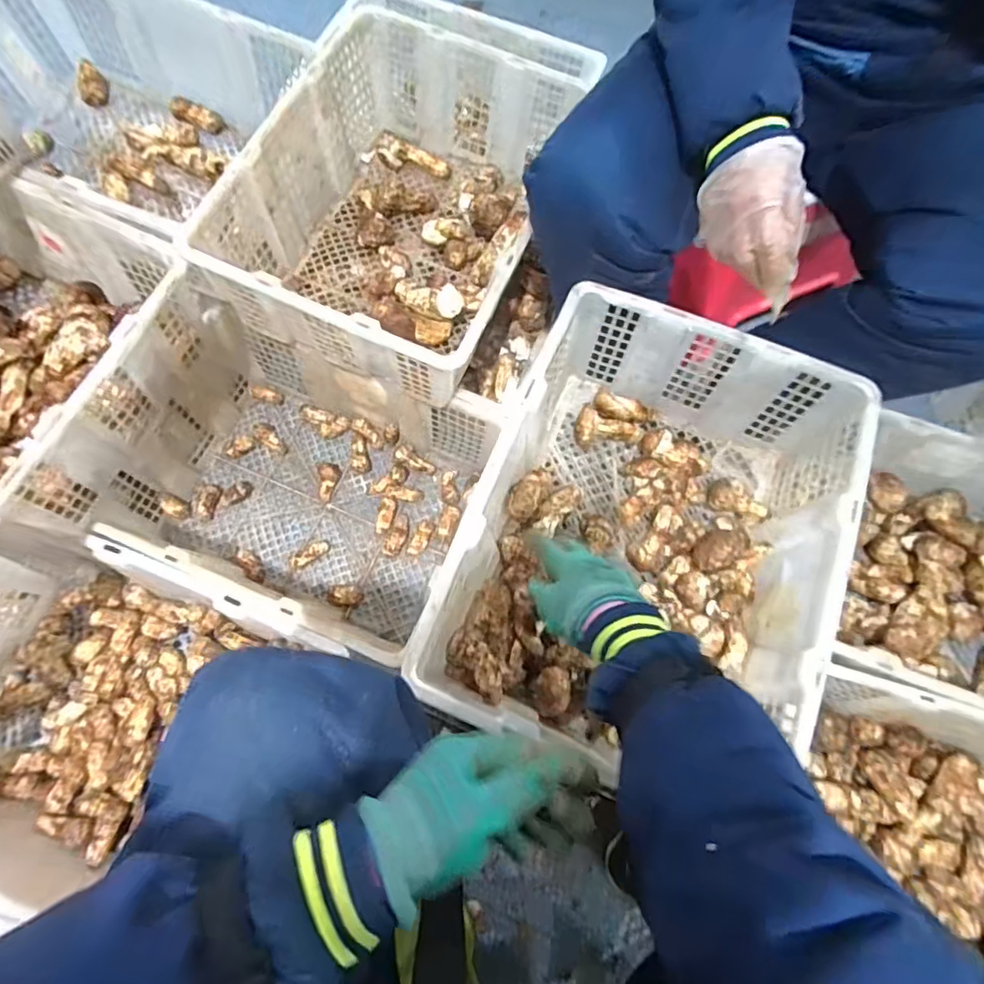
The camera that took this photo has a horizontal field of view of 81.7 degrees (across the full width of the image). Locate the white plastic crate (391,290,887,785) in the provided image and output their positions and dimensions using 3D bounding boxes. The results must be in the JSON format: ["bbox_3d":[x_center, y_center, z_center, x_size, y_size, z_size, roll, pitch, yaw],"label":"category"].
[{"bbox_3d":[0.162,0.048,0.628,0.349,0.173,0.453,20,71,4],"label":"white plastic crate"}]

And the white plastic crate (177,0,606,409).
[{"bbox_3d":[-0.121,-0.372,0.752,0.357,0.164,0.457,19,71,4],"label":"white plastic crate"}]

